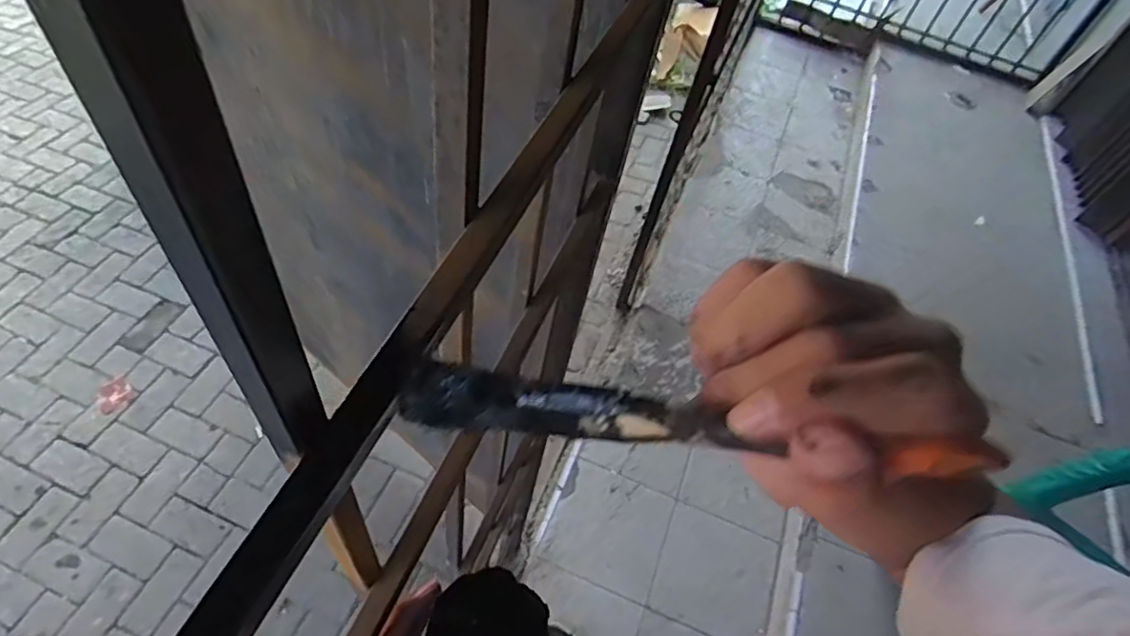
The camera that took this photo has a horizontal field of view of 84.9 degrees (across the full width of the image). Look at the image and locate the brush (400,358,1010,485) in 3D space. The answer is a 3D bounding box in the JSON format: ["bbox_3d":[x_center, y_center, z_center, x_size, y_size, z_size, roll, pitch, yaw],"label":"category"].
[{"bbox_3d":[0.032,0.032,0.194,0.176,0.017,0.018,5,55,14],"label":"brush"}]

